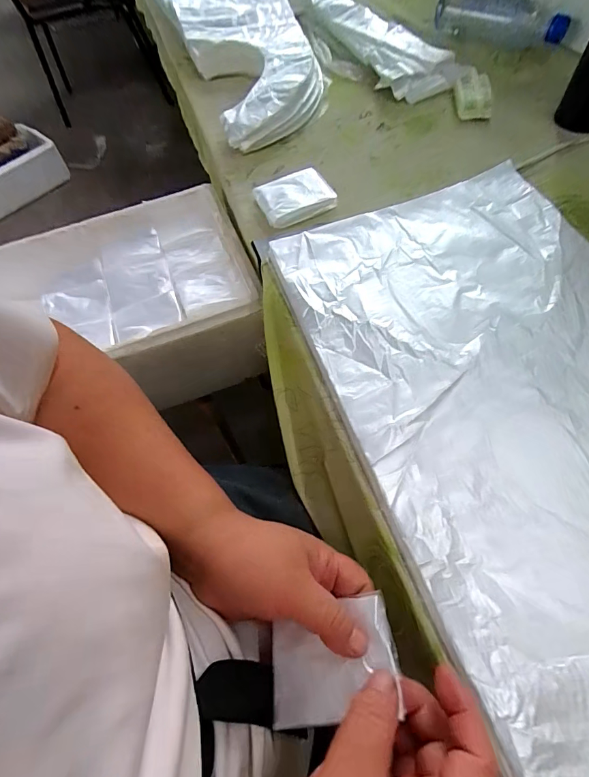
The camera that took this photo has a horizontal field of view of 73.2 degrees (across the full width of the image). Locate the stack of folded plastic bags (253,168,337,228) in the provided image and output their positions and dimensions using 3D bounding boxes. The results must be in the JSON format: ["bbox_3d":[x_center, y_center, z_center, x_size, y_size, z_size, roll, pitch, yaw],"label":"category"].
[{"bbox_3d":[0.000,-0.237,0.482,0.086,0.013,0.069,-23,62,-9],"label":"stack of folded plastic bags"}]

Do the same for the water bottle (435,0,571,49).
[{"bbox_3d":[0.334,-0.598,0.641,0.207,0.050,0.049,29,66,18],"label":"water bottle"}]

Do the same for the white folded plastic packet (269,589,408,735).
[{"bbox_3d":[0.022,0.172,0.250,0.082,0.014,0.058,-19,41,13],"label":"white folded plastic packet"}]

